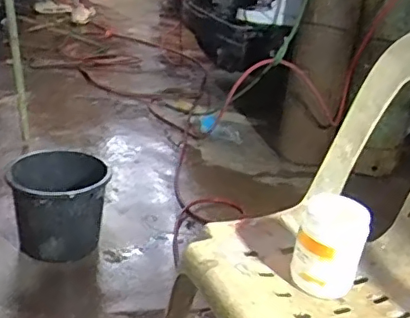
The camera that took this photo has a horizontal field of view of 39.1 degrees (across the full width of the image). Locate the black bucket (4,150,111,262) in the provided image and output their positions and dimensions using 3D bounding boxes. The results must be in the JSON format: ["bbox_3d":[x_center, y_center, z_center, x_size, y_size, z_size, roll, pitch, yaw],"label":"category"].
[{"bbox_3d":[-0.389,0.130,1.563,0.246,0.267,0.247,2,26,-1],"label":"black bucket"}]

